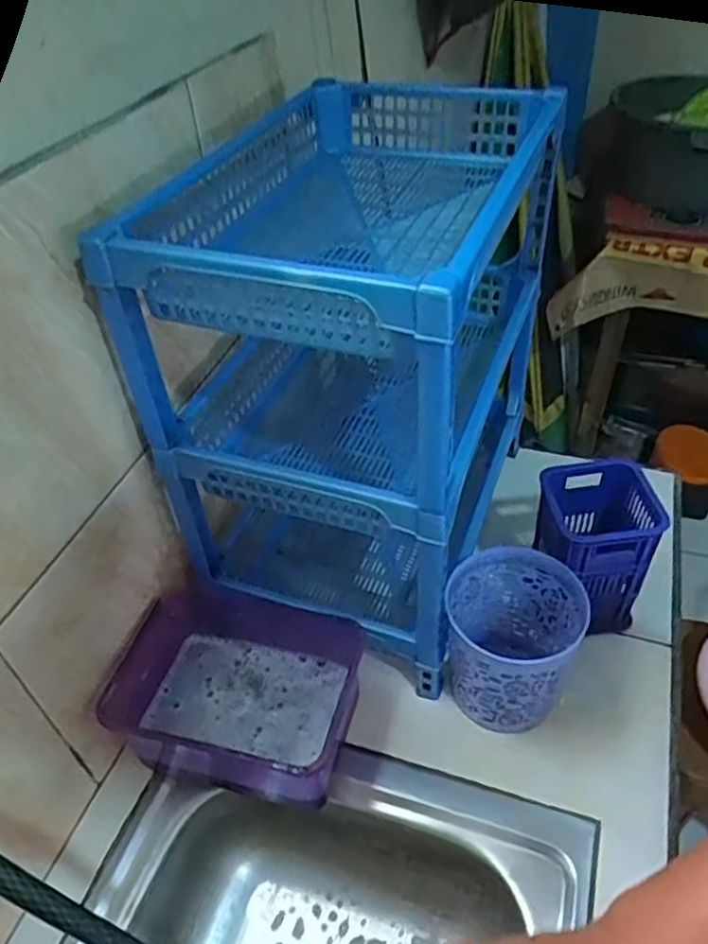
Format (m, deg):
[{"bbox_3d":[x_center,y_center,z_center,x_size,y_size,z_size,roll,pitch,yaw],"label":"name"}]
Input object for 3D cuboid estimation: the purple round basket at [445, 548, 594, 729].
[{"bbox_3d":[0.148,0.169,0.655,0.115,0.160,0.113,10,45,15],"label":"purple round basket"}]

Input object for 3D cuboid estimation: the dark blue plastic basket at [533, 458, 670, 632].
[{"bbox_3d":[0.238,0.079,0.710,0.108,0.161,0.100,-4,43,1],"label":"dark blue plastic basket"}]

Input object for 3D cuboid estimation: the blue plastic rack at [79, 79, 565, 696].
[{"bbox_3d":[0.011,-0.097,0.707,0.281,0.449,0.409,13,46,18],"label":"blue plastic rack"}]

